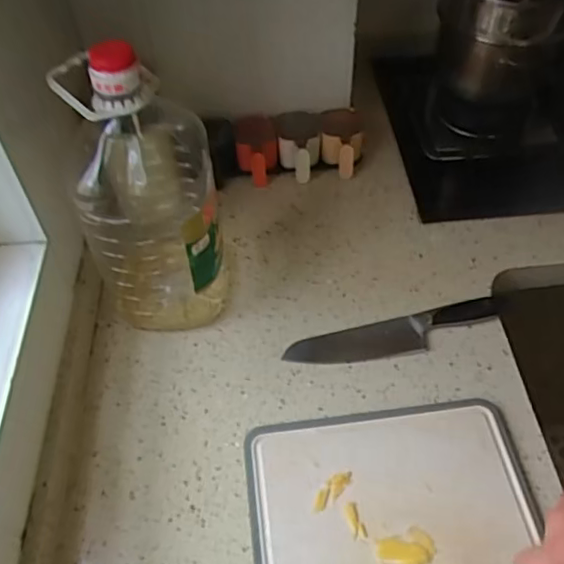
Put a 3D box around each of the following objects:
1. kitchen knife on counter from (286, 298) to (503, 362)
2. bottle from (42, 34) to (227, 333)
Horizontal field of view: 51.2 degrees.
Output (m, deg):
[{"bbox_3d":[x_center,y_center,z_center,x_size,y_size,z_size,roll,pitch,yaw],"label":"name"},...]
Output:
[{"bbox_3d":[0.138,0.063,0.733,0.265,0.023,0.052,-11,51,-6],"label":"kitchen knife on counter"},{"bbox_3d":[-0.145,-0.100,0.670,0.129,0.344,0.147,-4,51,0],"label":"bottle"}]

